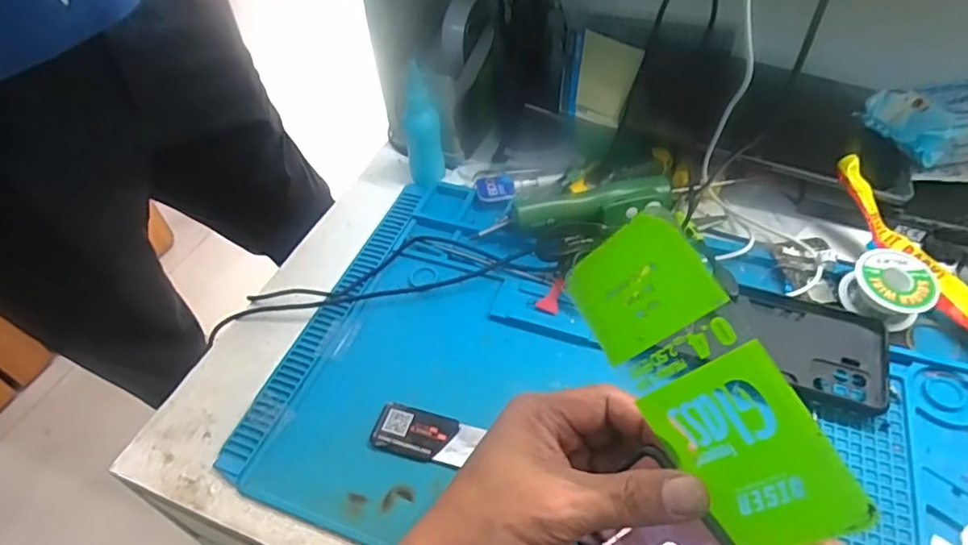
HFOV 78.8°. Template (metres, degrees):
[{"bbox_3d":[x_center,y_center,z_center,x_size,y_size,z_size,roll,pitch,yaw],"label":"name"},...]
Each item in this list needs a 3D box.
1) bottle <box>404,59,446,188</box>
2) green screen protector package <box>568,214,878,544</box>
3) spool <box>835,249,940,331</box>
[{"bbox_3d":[-0.059,-0.130,0.540,0.030,0.109,0.035,-5,48,3],"label":"bottle"},{"bbox_3d":[0.096,0.048,0.264,0.005,0.067,0.150,-12,68,-48],"label":"green screen protector package"},{"bbox_3d":[0.292,0.010,0.423,0.046,0.028,0.052,-32,52,-20],"label":"spool"}]

